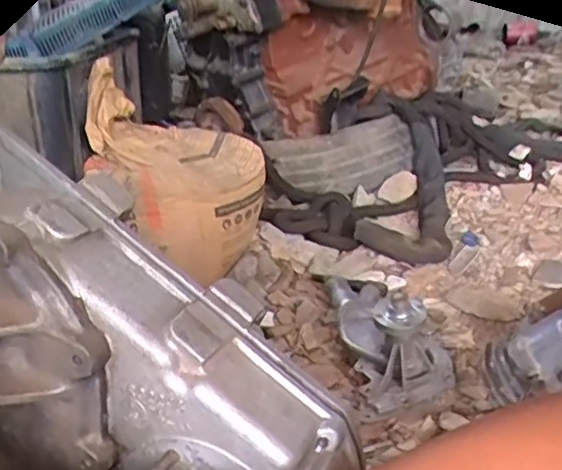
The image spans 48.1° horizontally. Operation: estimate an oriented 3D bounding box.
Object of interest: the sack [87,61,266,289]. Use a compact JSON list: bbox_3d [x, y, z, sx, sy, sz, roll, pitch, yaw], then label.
[{"bbox_3d":[-0.176,-0.119,1.122,0.255,0.257,0.318,-19,34,-27],"label":"sack"}]

